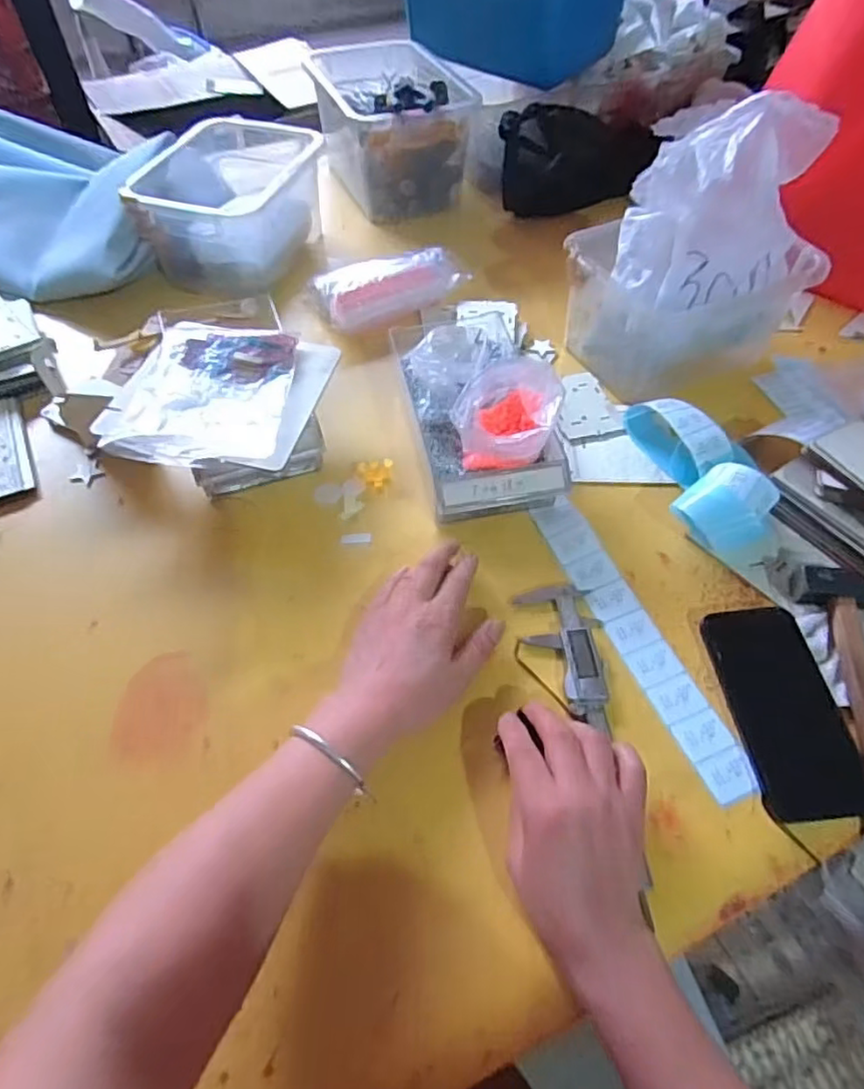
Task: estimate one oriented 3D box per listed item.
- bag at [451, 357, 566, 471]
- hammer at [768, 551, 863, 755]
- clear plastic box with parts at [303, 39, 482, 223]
[{"bbox_3d":[0.069,-0.118,0.567,0.090,0.072,0.089,12,55,9],"label":"bag"},{"bbox_3d":[0.324,0.118,0.473,0.081,0.029,0.267,8,54,6],"label":"hammer"},{"bbox_3d":[-0.056,-0.633,0.951,0.209,0.141,0.289,-17,56,-12],"label":"clear plastic box with parts"}]

